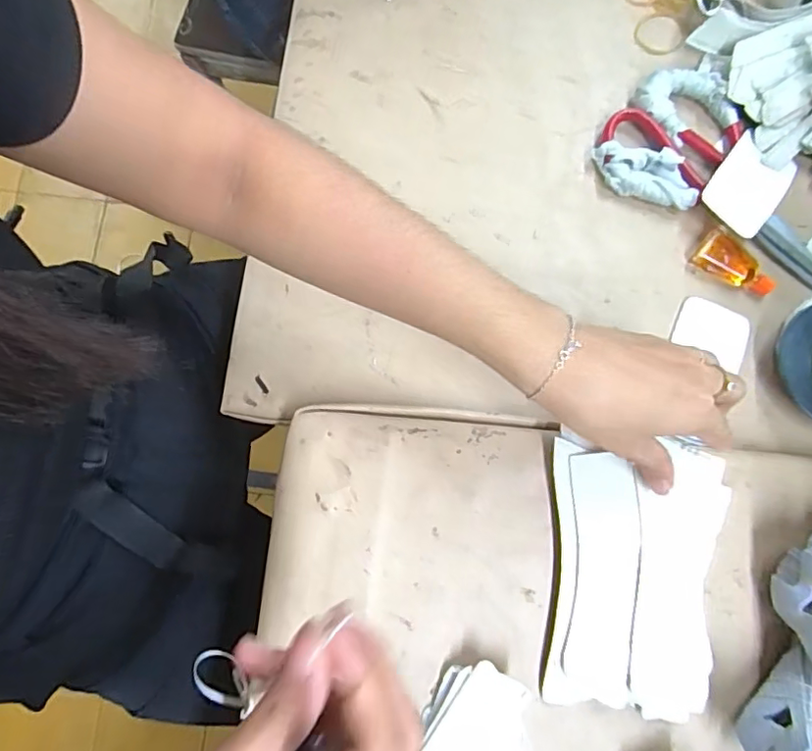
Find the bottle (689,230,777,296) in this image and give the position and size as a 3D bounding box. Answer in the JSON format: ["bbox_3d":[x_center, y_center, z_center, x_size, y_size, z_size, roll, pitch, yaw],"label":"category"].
[{"bbox_3d":[0.257,-0.086,0.431,0.063,0.014,0.029,29,80,5],"label":"bottle"}]

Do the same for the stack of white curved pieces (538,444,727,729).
[{"bbox_3d":[0.146,0.127,0.347,0.107,0.023,0.157,5,77,0],"label":"stack of white curved pieces"}]

